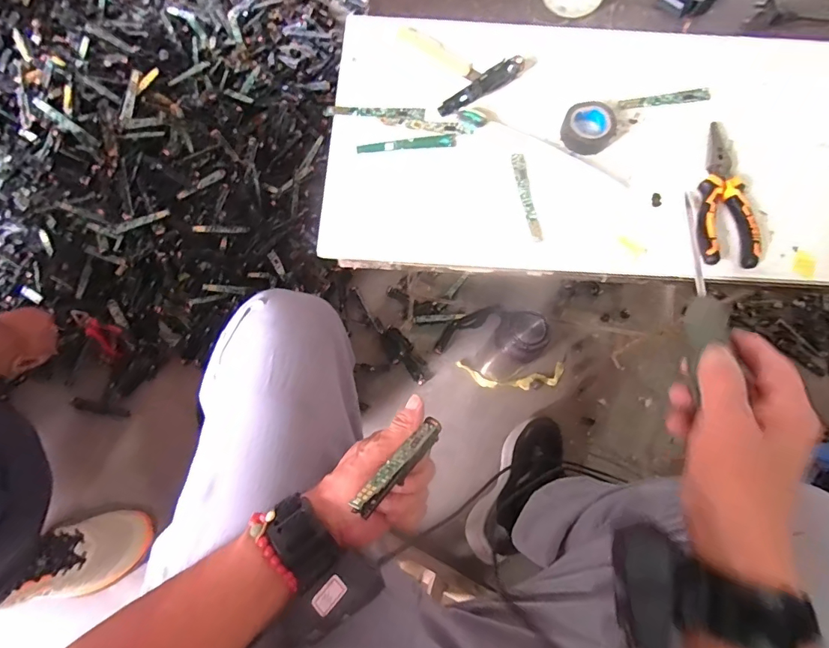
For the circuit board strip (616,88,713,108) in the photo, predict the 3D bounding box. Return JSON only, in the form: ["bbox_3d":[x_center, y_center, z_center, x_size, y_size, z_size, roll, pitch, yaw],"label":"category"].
[{"bbox_3d":[0.267,-0.241,0.471,0.101,0.004,0.015,-7,77,-3],"label":"circuit board strip"}]

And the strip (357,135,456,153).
[{"bbox_3d":[-0.008,-0.183,0.446,0.099,0.005,0.012,-7,77,-4],"label":"strip"}]

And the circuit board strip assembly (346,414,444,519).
[{"bbox_3d":[-0.008,0.107,0.342,0.017,0.008,0.106,45,43,9],"label":"circuit board strip assembly"}]

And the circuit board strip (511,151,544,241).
[{"bbox_3d":[0.110,-0.125,0.432,0.013,0.004,0.095,-7,77,-4],"label":"circuit board strip"}]

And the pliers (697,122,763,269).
[{"bbox_3d":[0.297,-0.129,0.427,0.052,0.020,0.152,5,76,0],"label":"pliers"}]

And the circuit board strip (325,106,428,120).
[{"bbox_3d":[-0.042,-0.220,0.461,0.103,0.006,0.016,3,66,1],"label":"circuit board strip"}]

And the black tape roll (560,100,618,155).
[{"bbox_3d":[0.179,-0.202,0.451,0.050,0.016,0.055,0,76,-2],"label":"black tape roll"}]

